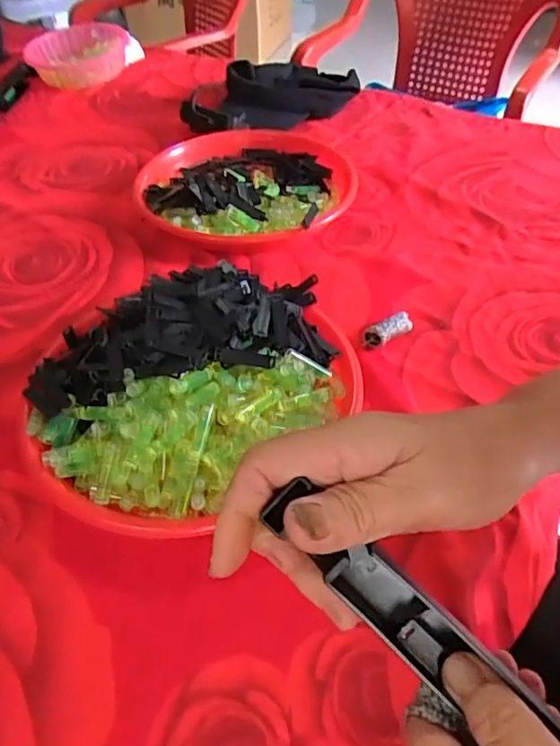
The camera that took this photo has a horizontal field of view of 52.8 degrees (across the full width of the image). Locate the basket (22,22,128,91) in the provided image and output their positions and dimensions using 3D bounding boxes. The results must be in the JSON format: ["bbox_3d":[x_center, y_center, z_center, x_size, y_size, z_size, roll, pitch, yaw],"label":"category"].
[{"bbox_3d":[-0.326,-0.509,0.903,0.155,0.052,0.138,8,48,8],"label":"basket"}]

